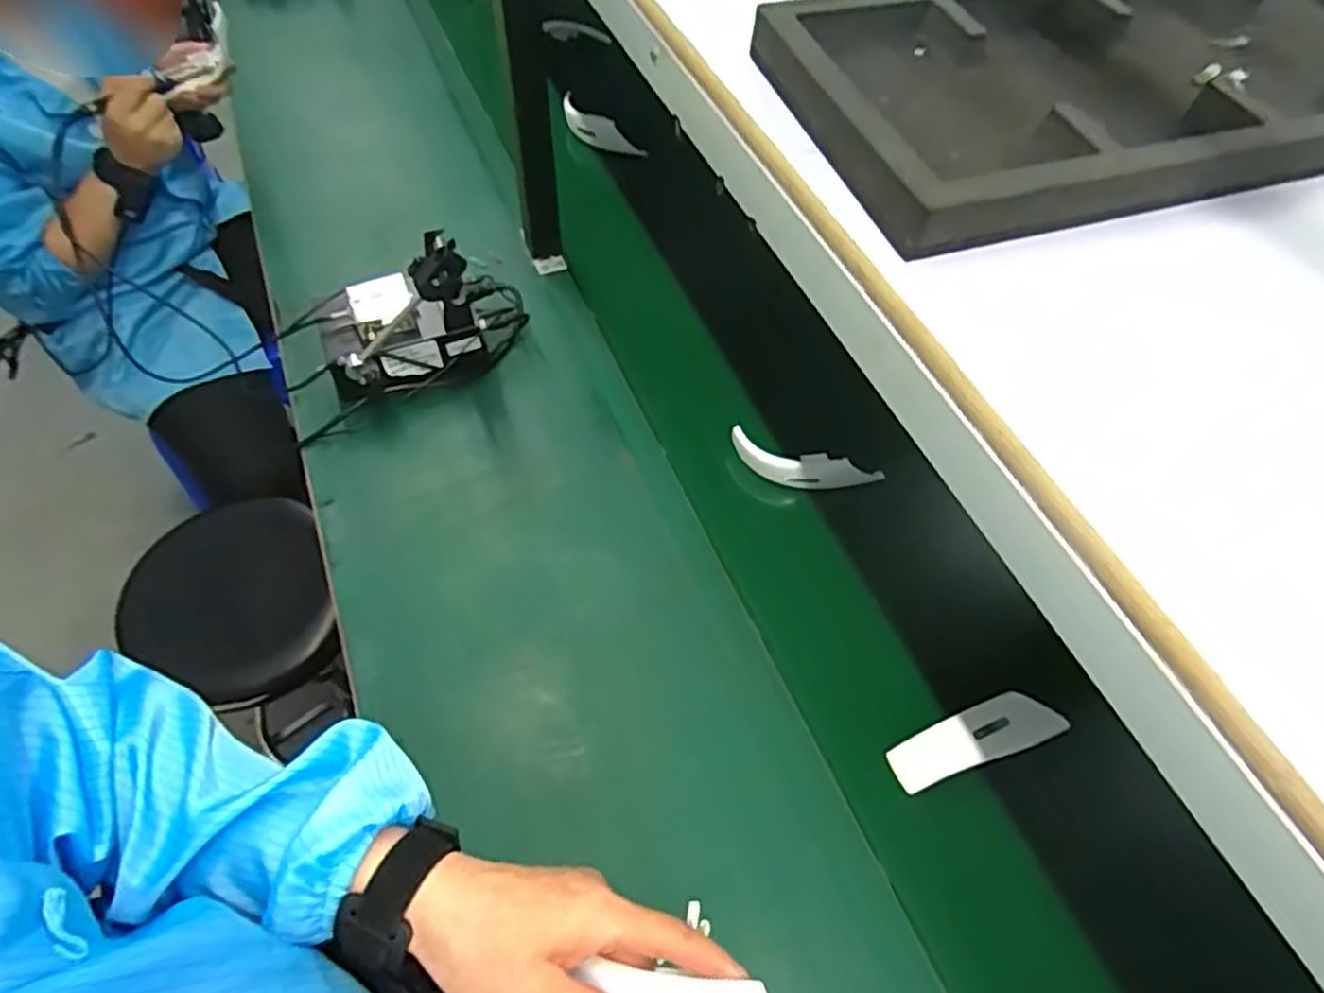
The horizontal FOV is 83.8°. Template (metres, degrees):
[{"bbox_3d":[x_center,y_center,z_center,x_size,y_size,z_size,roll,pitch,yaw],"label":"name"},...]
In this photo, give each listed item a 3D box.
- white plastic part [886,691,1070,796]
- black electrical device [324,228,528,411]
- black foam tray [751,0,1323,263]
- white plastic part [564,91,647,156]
[{"bbox_3d":[0.301,0.226,0.695,0.171,0.043,0.049,-17,59,-13],"label":"white plastic part"},{"bbox_3d":[-0.277,-0.215,0.858,0.239,0.181,0.116,-21,60,-15],"label":"black electrical device"},{"bbox_3d":[0.318,-0.277,0.480,0.492,0.043,0.217,-16,59,-12],"label":"black foam tray"},{"bbox_3d":[-0.099,-0.599,1.205,0.157,0.054,0.033,31,60,1],"label":"white plastic part"}]

